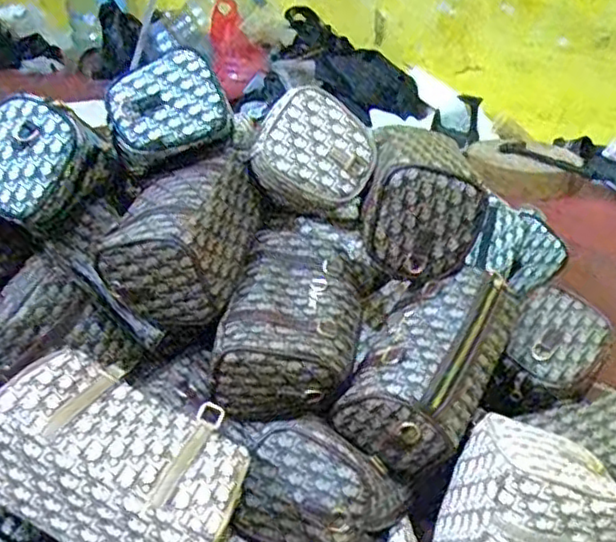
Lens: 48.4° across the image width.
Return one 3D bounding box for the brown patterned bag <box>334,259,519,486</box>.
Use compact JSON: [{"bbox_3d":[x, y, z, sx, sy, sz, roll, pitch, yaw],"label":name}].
[{"bbox_3d":[0.140,0.110,0.764,0.132,0.120,0.238,27,56,27],"label":"brown patterned bag"}]

